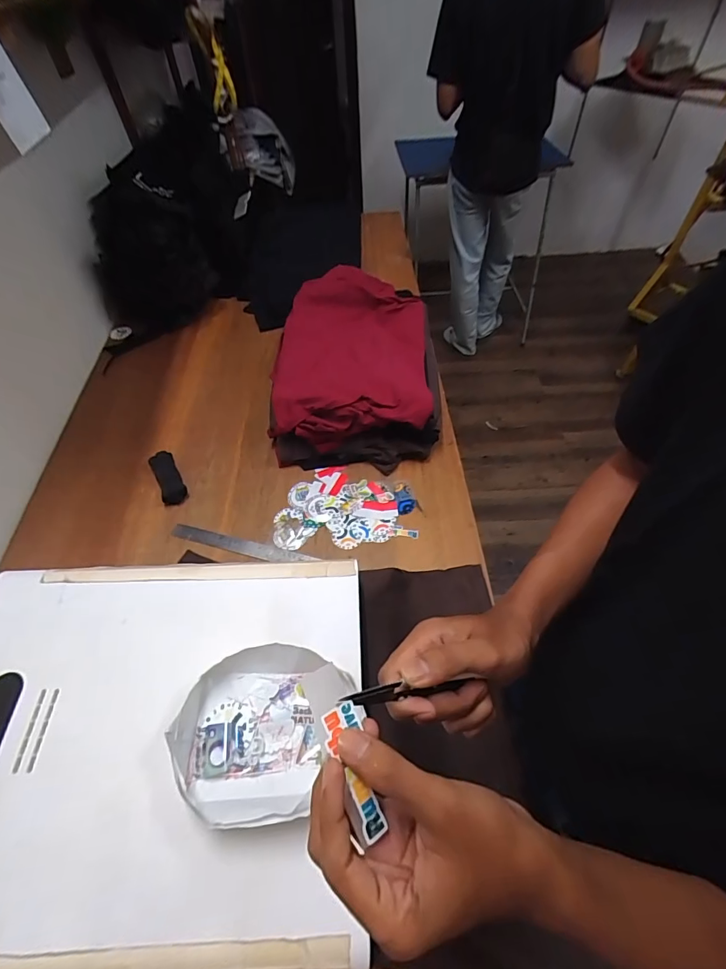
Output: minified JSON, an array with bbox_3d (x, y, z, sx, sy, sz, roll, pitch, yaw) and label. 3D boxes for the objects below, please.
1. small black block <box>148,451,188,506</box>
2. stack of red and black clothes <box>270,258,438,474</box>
[{"bbox_3d":[-0.399,-0.016,0.878,0.048,0.019,0.129,-27,57,-16],"label":"small black block"},{"bbox_3d":[-0.005,-0.288,0.990,0.334,0.146,0.522,3,54,5],"label":"stack of red and black clothes"}]

